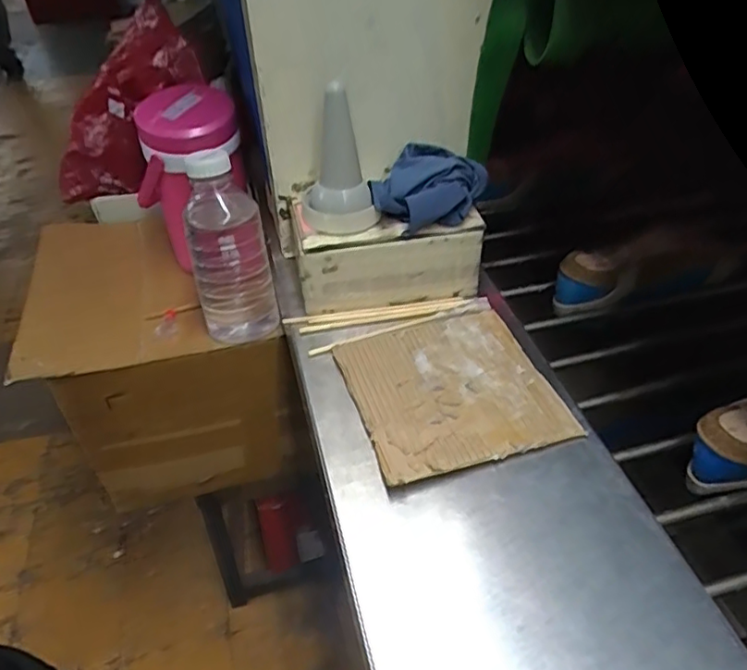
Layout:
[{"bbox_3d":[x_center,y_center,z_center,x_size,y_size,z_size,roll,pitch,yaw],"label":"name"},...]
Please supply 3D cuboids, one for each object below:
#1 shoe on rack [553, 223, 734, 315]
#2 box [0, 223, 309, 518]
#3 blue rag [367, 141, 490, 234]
[{"bbox_3d":[0.322,-0.072,0.719,0.204,0.068,0.076,-14,43,-16],"label":"shoe on rack"},{"bbox_3d":[-0.288,0.029,0.901,0.319,0.304,0.291,-9,42,-10],"label":"box"},{"bbox_3d":[0.058,-0.157,0.628,0.100,0.047,0.118,25,47,26],"label":"blue rag"}]

